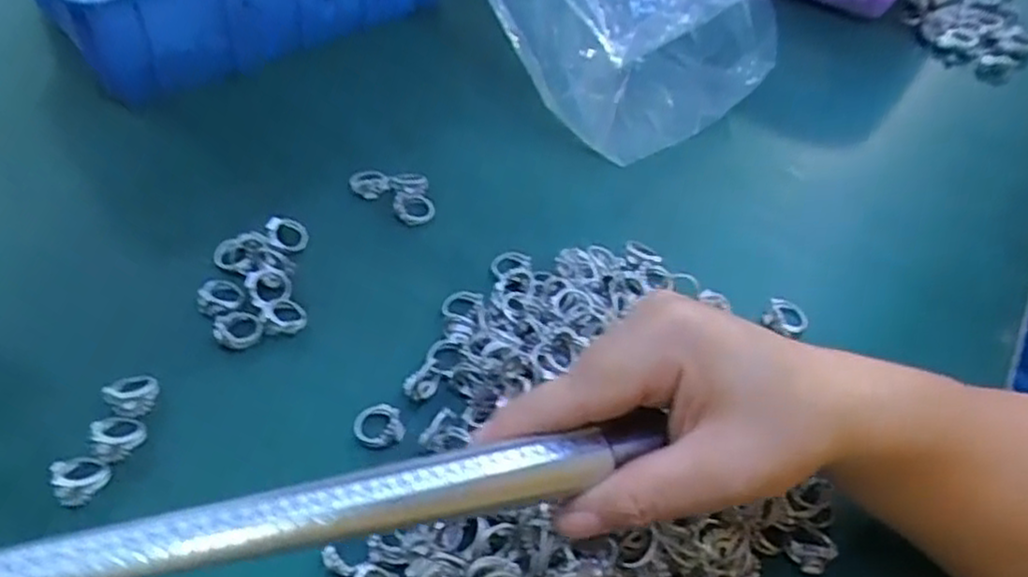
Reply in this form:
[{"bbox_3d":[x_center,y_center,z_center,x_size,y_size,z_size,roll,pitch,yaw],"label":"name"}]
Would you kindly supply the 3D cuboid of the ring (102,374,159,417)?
[{"bbox_3d":[-0.182,0.051,0.349,0.022,0.007,0.021,3,48,-3],"label":"ring"}]

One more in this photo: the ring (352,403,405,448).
[{"bbox_3d":[-0.065,0.065,0.349,0.022,0.004,0.024,3,48,-3],"label":"ring"}]

